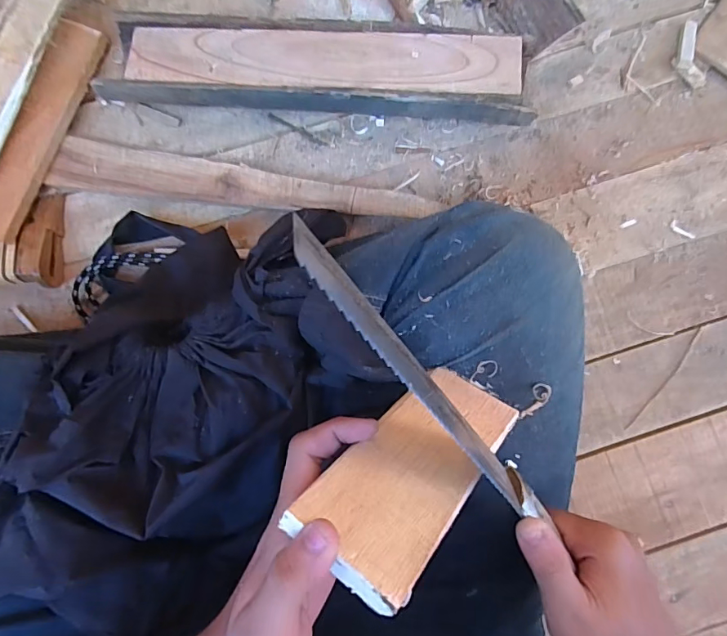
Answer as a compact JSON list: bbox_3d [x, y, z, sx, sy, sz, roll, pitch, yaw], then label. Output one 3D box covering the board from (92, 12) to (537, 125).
[{"bbox_3d":[-0.043,-0.254,0.456,0.400,0.029,0.100,2,86,-1],"label":"board"}]

